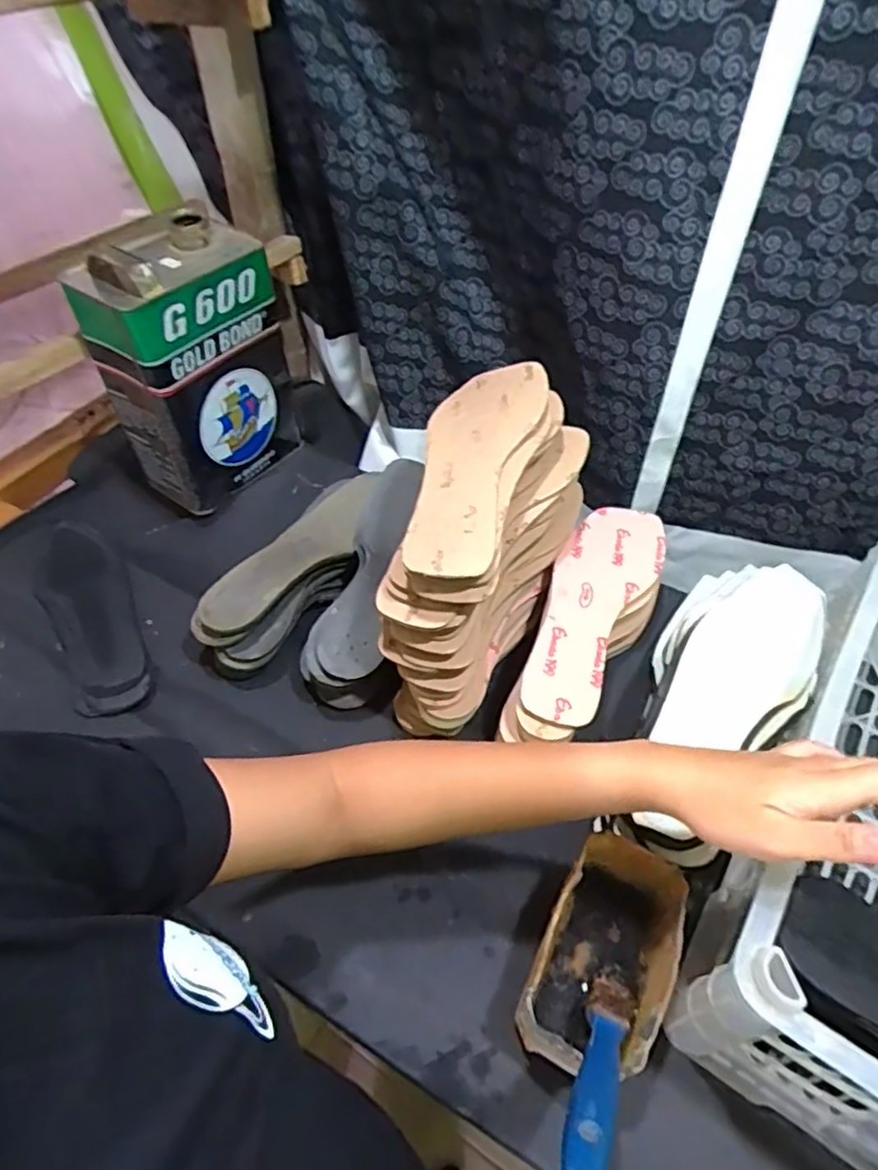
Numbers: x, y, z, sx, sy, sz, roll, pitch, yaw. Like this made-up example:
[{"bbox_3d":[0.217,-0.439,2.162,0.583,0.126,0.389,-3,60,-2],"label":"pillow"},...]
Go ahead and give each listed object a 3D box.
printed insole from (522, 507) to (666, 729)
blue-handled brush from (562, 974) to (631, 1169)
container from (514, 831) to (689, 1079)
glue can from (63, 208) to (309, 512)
[{"bbox_3d":[0.136,0.015,0.557,0.080,0.018,0.244,19,50,15],"label":"printed insole"},{"bbox_3d":[0.084,0.250,0.337,0.025,0.154,0.013,24,96,19],"label":"blue-handled brush"},{"bbox_3d":[0.105,0.235,0.411,0.082,0.065,0.135,24,52,19],"label":"container"},{"bbox_3d":[-0.248,-0.220,0.664,0.104,0.245,0.163,27,52,21],"label":"glue can"}]

